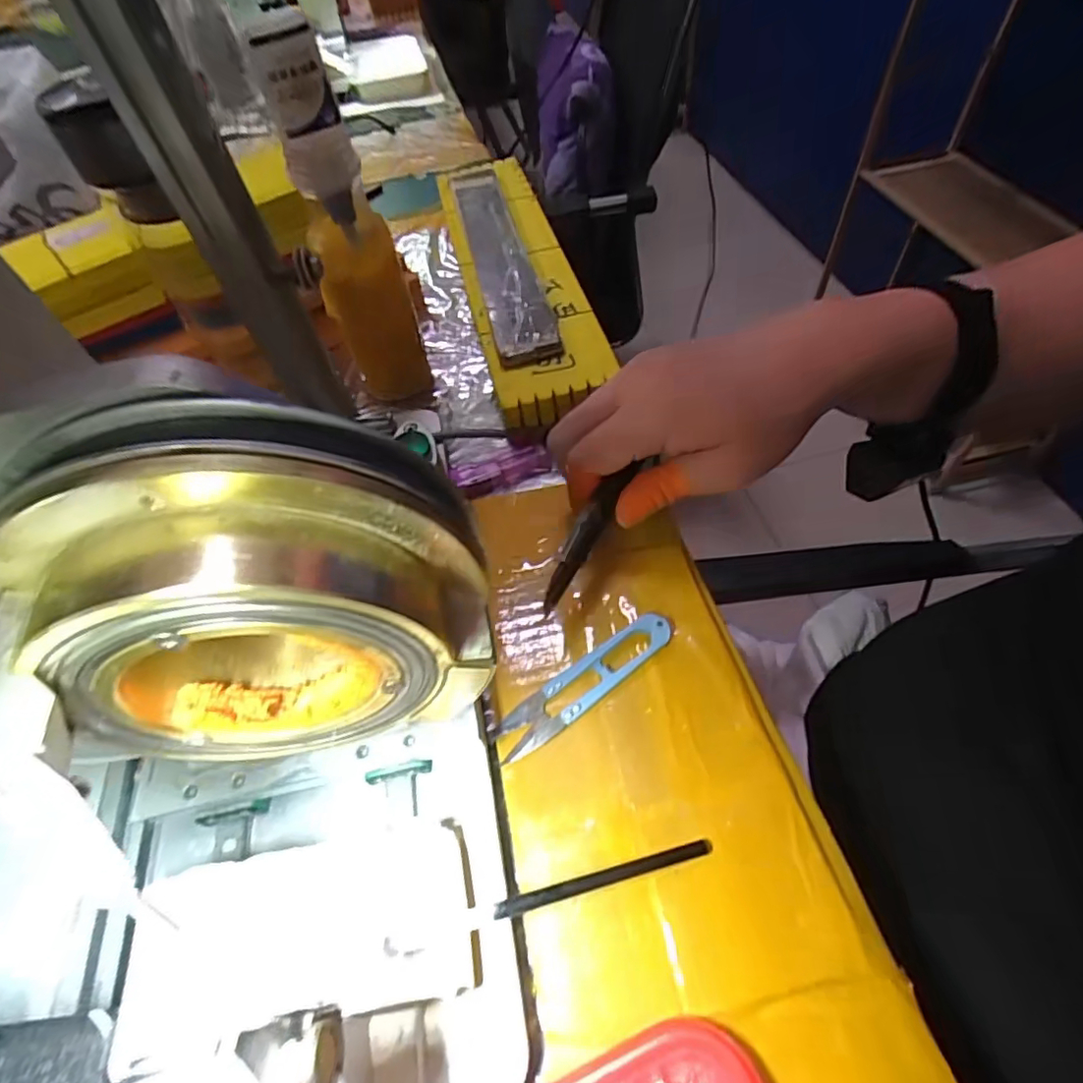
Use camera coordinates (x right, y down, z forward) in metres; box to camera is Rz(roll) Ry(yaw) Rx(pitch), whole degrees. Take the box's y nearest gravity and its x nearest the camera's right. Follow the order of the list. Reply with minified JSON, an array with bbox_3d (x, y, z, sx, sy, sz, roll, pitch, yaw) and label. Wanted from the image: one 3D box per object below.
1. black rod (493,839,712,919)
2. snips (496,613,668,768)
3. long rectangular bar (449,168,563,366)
[{"bbox_3d":[0.026,0.130,0.225,0.092,0.004,0.006,-5,51,-19],"label":"black rod"},{"bbox_3d":[0.022,0.068,0.284,0.101,0.010,0.021,-33,58,-18],"label":"snips"},{"bbox_3d":[-0.037,-0.238,0.468,0.044,0.010,0.297,-12,54,-4],"label":"long rectangular bar"}]

